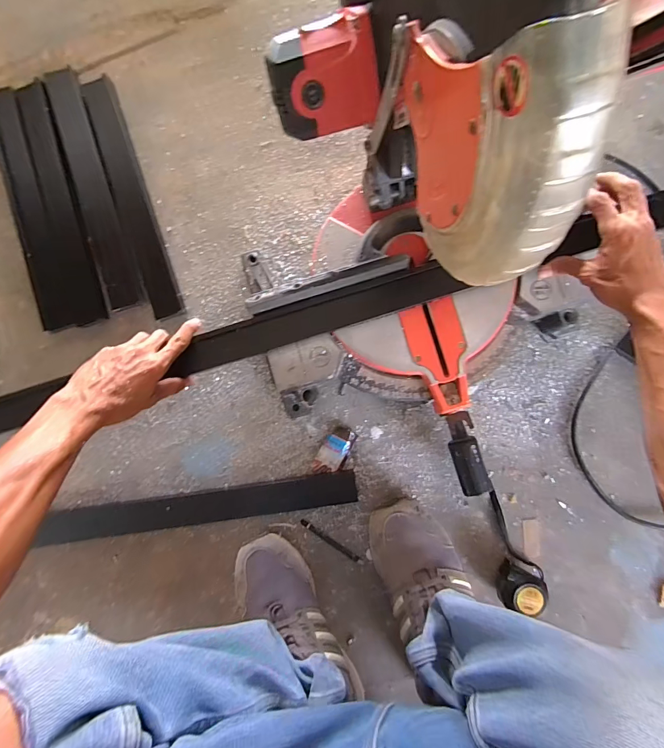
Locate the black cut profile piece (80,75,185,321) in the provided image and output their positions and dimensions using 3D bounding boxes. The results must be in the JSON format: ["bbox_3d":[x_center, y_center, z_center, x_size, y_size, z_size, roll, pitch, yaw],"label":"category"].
[{"bbox_3d":[-0.302,-0.267,0.593,0.047,0.012,0.377,-18,89,0],"label":"black cut profile piece"}]

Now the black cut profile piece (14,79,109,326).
[{"bbox_3d":[-0.414,-0.258,0.590,0.051,0.010,0.373,-17,89,0],"label":"black cut profile piece"}]

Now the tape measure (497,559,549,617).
[{"bbox_3d":[0.261,0.296,0.537,0.058,0.045,0.051,21,89,1],"label":"tape measure"}]

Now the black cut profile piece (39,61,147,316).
[{"bbox_3d":[-0.362,-0.280,0.588,0.053,0.010,0.370,-17,89,0],"label":"black cut profile piece"}]

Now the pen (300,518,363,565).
[{"bbox_3d":[0.000,0.247,0.573,0.107,0.005,0.010,33,89,1],"label":"pen"}]

